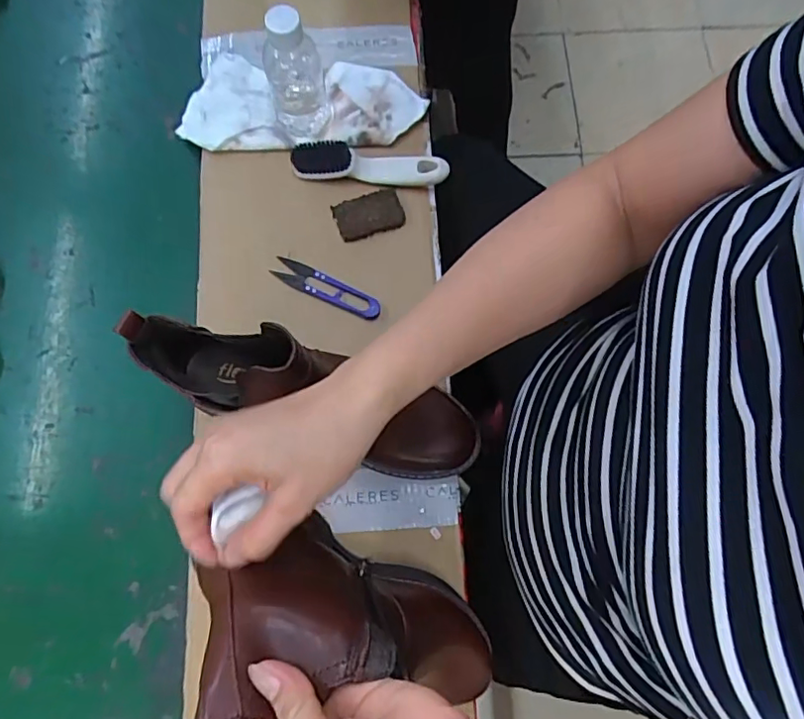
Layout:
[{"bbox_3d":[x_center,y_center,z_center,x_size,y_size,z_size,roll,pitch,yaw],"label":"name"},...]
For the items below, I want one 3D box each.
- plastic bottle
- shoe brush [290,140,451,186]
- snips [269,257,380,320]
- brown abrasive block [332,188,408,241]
[{"bbox_3d":[-0.106,-0.287,0.557,0.055,0.133,0.054,0,75,1],"label":"plastic bottle"},{"bbox_3d":[-0.033,-0.207,0.587,0.161,0.026,0.033,3,75,2],"label":"shoe brush"},{"bbox_3d":[-0.077,-0.072,0.574,0.117,0.006,0.027,26,77,7],"label":"snips"},{"bbox_3d":[-0.034,-0.152,0.585,0.070,0.007,0.041,-19,76,-4],"label":"brown abrasive block"}]

